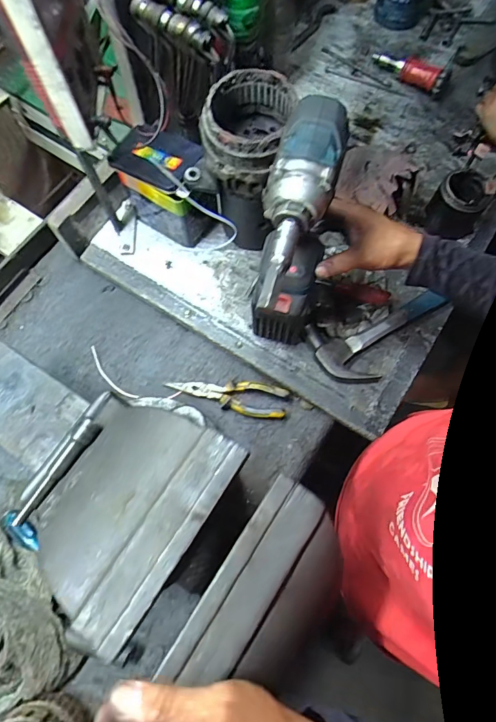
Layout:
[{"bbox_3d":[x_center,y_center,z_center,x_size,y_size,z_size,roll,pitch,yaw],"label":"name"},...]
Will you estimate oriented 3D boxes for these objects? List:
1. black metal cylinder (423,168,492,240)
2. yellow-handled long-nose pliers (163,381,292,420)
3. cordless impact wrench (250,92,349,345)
[{"bbox_3d":[0.340,-0.251,0.677,0.079,0.086,0.078,0,71,0],"label":"black metal cylinder"},{"bbox_3d":[-0.031,0.054,0.653,0.187,0.015,0.052,9,71,3],"label":"yellow-handled long-nose pliers"},{"bbox_3d":[0.047,-0.118,0.457,0.069,0.209,0.198,7,71,3],"label":"cordless impact wrench"}]

